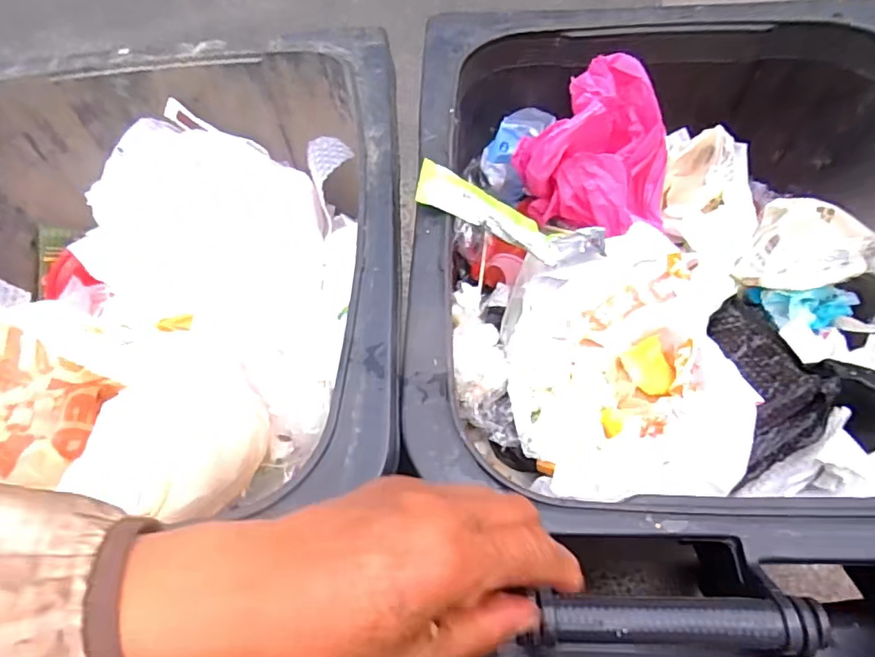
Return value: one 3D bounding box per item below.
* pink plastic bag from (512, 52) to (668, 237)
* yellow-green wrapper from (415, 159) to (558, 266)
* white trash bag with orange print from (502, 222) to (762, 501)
[{"bbox_3d":[0.178,-0.211,0.619,0.172,0.126,0.143,9,59,10],"label":"pink plastic bag"},{"bbox_3d":[0.055,-0.111,0.540,0.160,0.021,0.041,26,59,-15],"label":"yellow-green wrapper"},{"bbox_3d":[0.197,0.033,0.545,0.243,0.091,0.265,-4,57,2],"label":"white trash bag with orange print"}]

